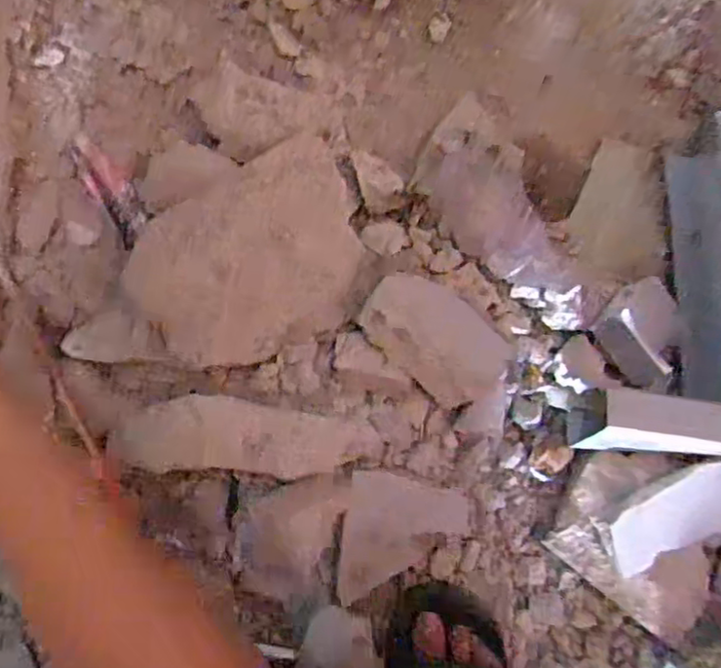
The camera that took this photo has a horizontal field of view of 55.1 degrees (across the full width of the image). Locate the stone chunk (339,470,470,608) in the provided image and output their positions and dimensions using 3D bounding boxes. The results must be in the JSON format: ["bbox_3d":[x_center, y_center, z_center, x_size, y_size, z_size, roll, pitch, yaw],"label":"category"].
[{"bbox_3d":[0.038,0.179,0.602,0.106,0.020,0.106,10,87,-3],"label":"stone chunk"}]

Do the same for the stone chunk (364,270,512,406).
[{"bbox_3d":[0.064,0.003,0.573,0.125,0.028,0.075,43,86,-1],"label":"stone chunk"}]

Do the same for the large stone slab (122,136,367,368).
[{"bbox_3d":[-0.092,-0.060,0.586,0.195,0.045,0.153,-24,89,-4],"label":"large stone slab"}]

